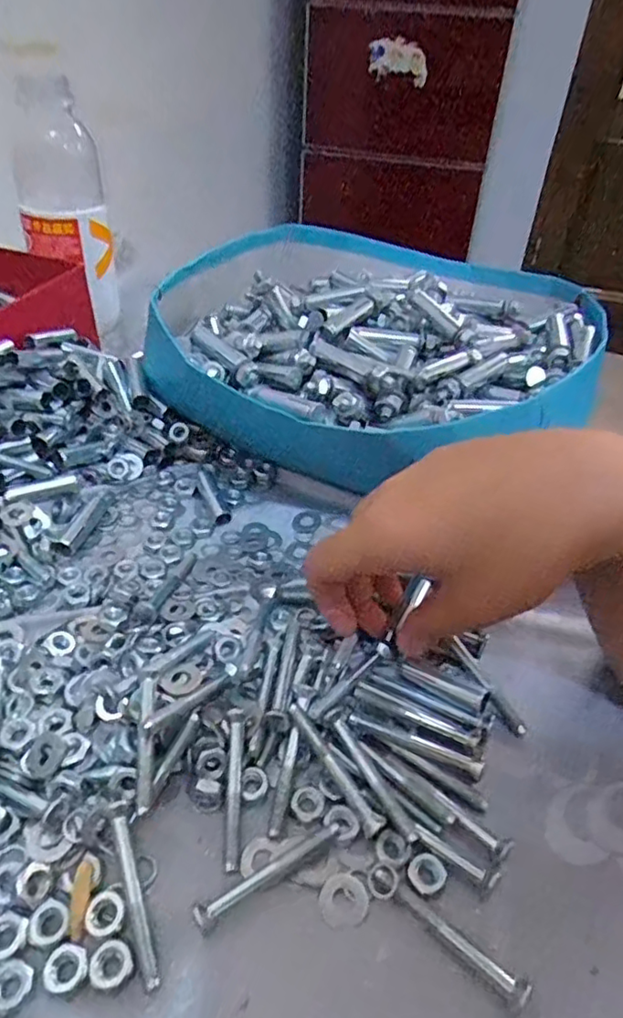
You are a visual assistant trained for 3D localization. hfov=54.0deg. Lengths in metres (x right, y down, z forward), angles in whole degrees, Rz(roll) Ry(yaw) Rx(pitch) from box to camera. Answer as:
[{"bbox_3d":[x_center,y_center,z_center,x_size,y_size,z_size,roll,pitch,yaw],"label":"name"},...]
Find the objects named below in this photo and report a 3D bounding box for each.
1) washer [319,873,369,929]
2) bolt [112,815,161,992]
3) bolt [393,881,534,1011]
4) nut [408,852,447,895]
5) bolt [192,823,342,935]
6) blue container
[{"bbox_3d":[0.011,0.135,0.211,0.016,0.004,0.016,3,40,-2],"label":"washer"},{"bbox_3d":[-0.059,0.129,0.203,0.005,0.004,0.051,-13,58,-20],"label":"bolt"},{"bbox_3d":[0.049,0.143,0.203,0.048,0.006,0.009,31,46,28],"label":"bolt"},{"bbox_3d":[0.041,0.129,0.218,0.013,0.004,0.013,3,40,-2],"label":"nut"},{"bbox_3d":[-0.015,0.128,0.213,0.056,0.010,0.007,-21,46,-28],"label":"bolt"},{"bbox_3d":[0.041,-0.107,0.429,0.286,0.095,0.291,23,43,21],"label":"blue container"}]

